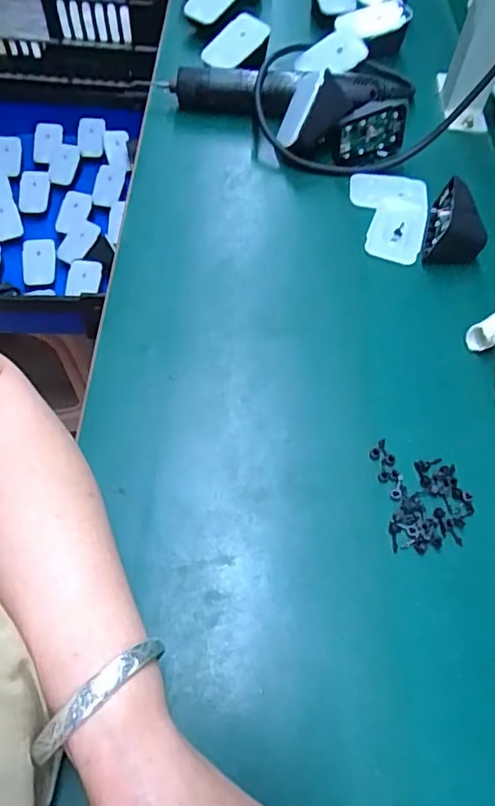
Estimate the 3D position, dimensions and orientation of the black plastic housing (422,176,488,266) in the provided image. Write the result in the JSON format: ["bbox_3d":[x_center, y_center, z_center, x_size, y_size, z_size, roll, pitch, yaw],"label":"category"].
[{"bbox_3d":[0.175,-0.149,0.455,0.044,0.039,0.066,13,60,4],"label":"black plastic housing"}]

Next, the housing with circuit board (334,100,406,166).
[{"bbox_3d":[0.110,-0.250,0.506,0.071,0.046,0.024,-20,43,-12],"label":"housing with circuit board"}]

